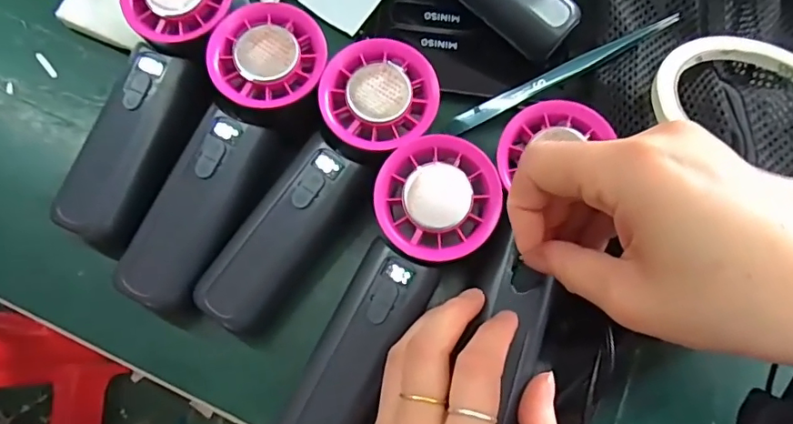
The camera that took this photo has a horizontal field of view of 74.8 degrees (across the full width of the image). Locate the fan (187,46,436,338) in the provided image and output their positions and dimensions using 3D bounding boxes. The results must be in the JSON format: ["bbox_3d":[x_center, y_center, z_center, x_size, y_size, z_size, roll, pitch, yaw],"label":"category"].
[{"bbox_3d":[-0.035,-0.010,0.260,0.052,0.050,0.154,31,75,7],"label":"fan"}]

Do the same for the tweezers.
[{"bbox_3d":[0.087,-0.074,0.285,0.126,0.006,0.011,-25,76,15],"label":"tweezers"}]

